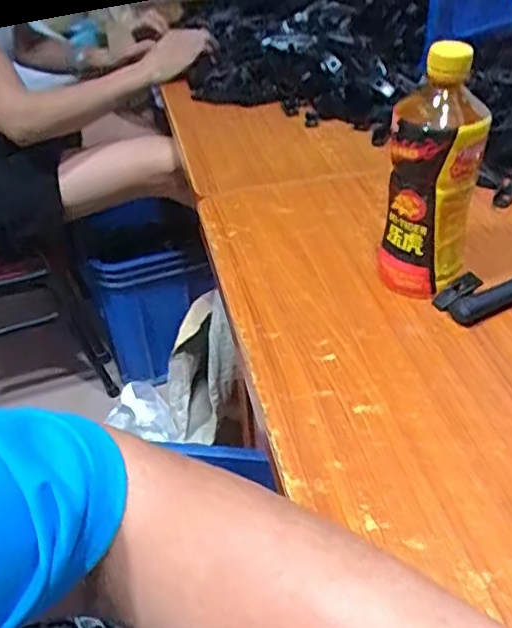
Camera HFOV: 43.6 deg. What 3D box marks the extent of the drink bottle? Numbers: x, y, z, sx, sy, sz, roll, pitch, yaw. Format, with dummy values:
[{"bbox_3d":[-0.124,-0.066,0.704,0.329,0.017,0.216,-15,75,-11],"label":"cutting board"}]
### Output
[{"bbox_3d":[0.135,-0.102,0.497,0.066,0.192,0.052,6,40,14],"label":"drink bottle"}]

